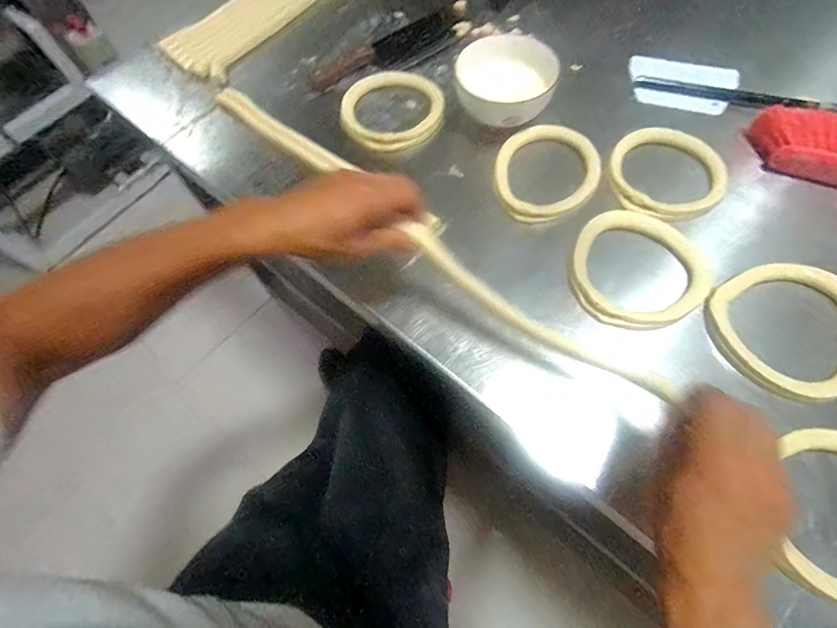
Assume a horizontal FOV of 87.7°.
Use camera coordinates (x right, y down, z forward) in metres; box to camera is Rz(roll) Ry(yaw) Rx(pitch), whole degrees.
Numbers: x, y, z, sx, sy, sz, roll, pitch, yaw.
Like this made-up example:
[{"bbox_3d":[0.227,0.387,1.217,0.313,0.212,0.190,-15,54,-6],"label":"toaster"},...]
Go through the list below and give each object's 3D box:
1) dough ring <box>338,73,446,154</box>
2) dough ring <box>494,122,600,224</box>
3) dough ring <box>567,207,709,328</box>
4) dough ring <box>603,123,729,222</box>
[{"bbox_3d":[-0.040,-0.318,0.668,0.156,0.025,0.155,-1,65,3],"label":"dough ring"},{"bbox_3d":[0.173,-0.193,0.590,0.136,0.029,0.154,3,66,5],"label":"dough ring"},{"bbox_3d":[0.256,-0.053,0.513,0.154,0.017,0.149,-1,65,3],"label":"dough ring"},{"bbox_3d":[0.328,-0.192,0.581,0.143,0.021,0.156,-1,65,3],"label":"dough ring"}]

